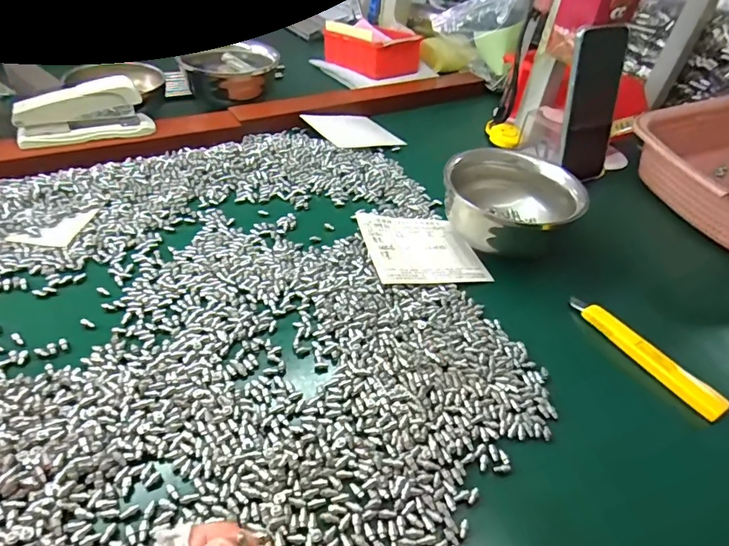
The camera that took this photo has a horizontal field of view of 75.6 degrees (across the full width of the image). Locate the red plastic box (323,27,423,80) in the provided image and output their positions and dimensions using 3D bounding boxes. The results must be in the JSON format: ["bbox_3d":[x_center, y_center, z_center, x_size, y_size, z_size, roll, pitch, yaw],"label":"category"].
[{"bbox_3d":[0.014,-0.357,0.744,0.101,0.054,0.139,-21,49,-29],"label":"red plastic box"}]

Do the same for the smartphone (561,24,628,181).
[{"bbox_3d":[0.254,-0.185,0.524,0.072,0.158,0.009,-15,29,-21],"label":"smartphone"}]

